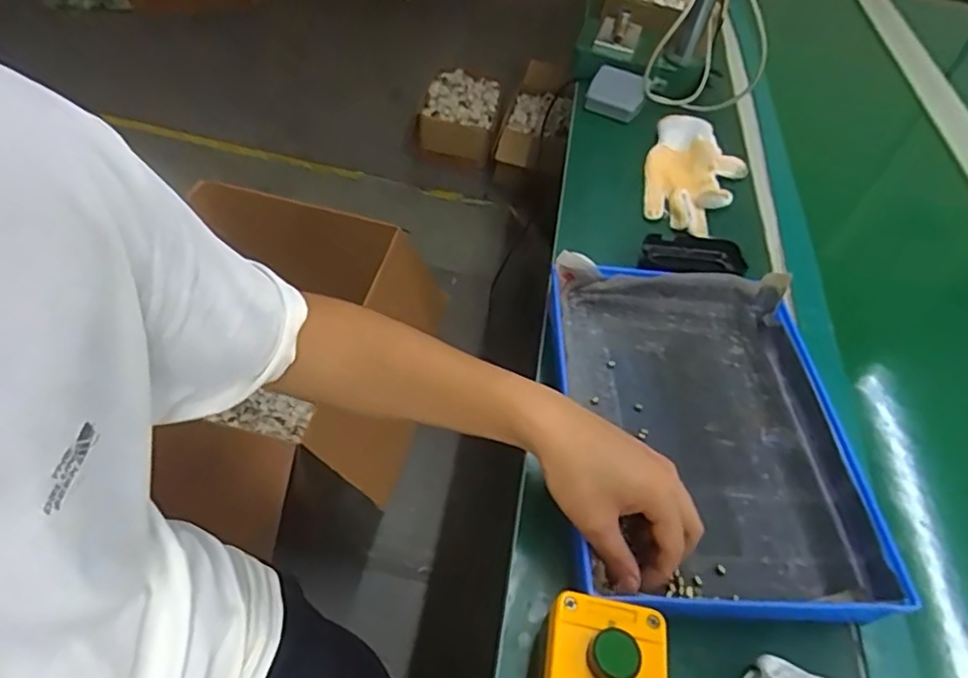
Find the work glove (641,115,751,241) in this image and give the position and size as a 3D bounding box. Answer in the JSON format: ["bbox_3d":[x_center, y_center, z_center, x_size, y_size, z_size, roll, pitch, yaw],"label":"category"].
[{"bbox_3d":[0.258,-0.209,0.772,0.114,0.031,0.205,22,49,9],"label":"work glove"}]

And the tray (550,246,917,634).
[{"bbox_3d":[0.183,0.067,0.524,0.238,0.051,0.319,2,49,-5],"label":"tray"}]

